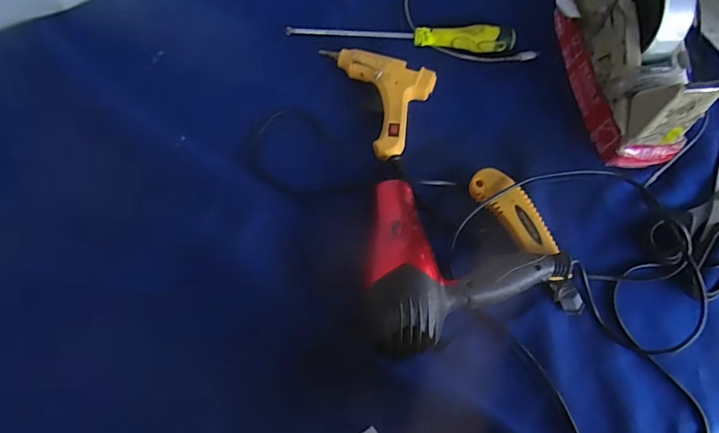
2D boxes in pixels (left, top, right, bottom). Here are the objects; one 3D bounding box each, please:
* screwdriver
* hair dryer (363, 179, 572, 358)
[{"bbox_3d":[0.045,-0.204,0.498,0.249,0.023,0.025,5,69,-1],"label":"screwdriver"},{"bbox_3d":[0.071,0.022,0.384,0.180,0.063,0.145,-25,72,-11],"label":"hair dryer"}]

